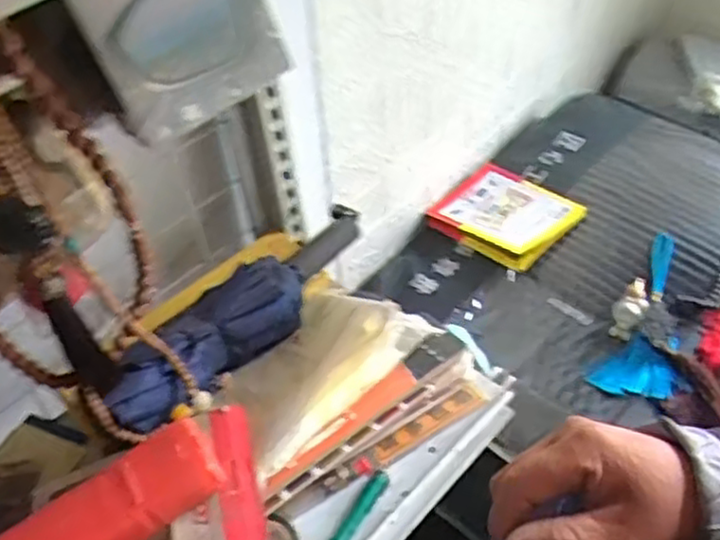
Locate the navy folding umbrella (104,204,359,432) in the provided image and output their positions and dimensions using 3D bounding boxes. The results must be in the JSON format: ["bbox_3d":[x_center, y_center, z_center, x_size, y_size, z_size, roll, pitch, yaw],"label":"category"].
[{"bbox_3d":[-0.109,0.025,0.705,0.095,0.075,0.326,32,57,28],"label":"navy folding umbrella"}]

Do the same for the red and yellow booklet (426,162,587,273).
[{"bbox_3d":[0.226,-0.091,1.152,0.148,0.028,0.218,-41,45,-16],"label":"red and yellow booklet"}]

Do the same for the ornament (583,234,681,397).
[{"bbox_3d":[0.375,0.057,0.963,0.095,0.020,0.221,14,67,16],"label":"ornament"}]

